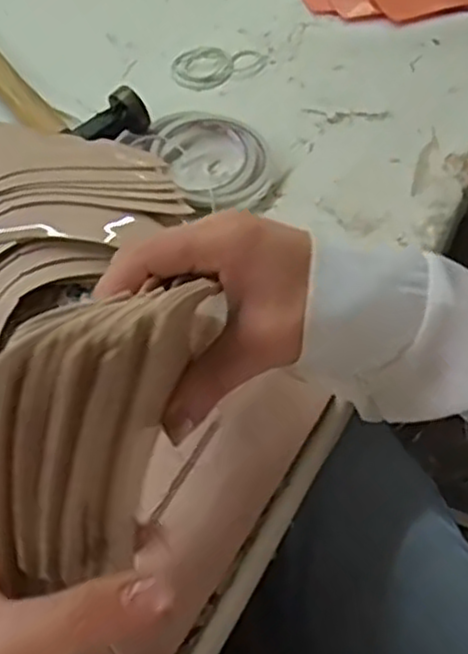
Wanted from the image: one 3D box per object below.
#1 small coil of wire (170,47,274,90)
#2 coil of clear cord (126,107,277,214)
[{"bbox_3d":[-0.011,-0.223,0.635,0.084,0.004,0.043,-21,62,-15],"label":"small coil of wire"},{"bbox_3d":[-0.020,-0.128,0.561,0.092,0.022,0.097,2,59,-3],"label":"coil of clear cord"}]

